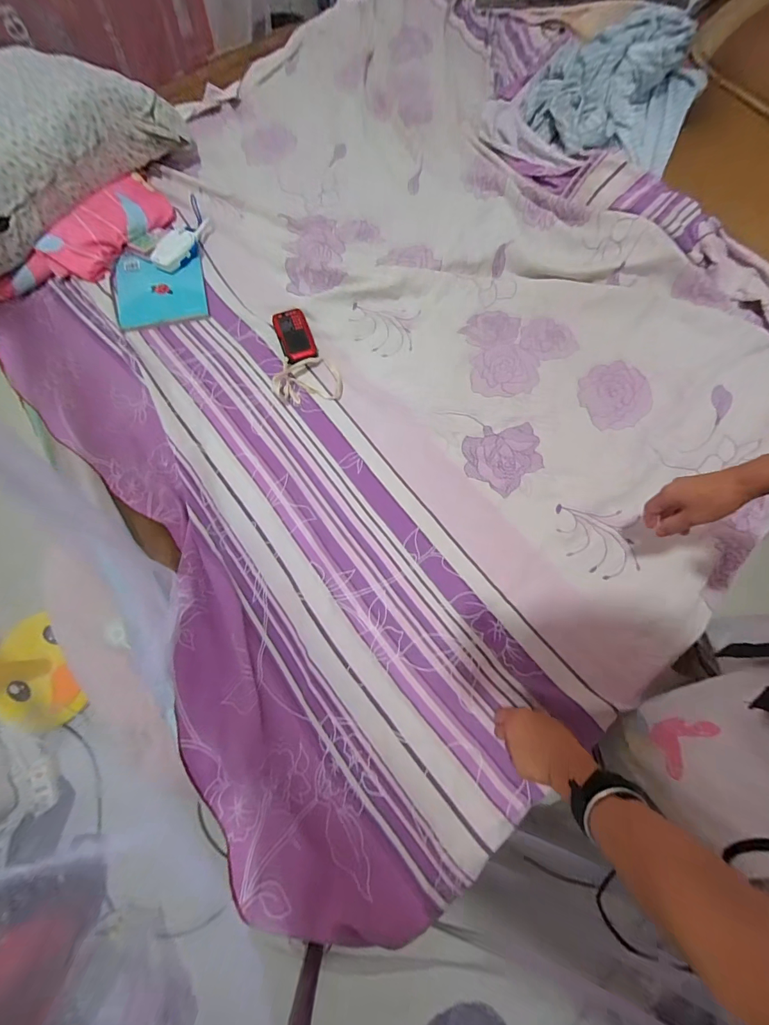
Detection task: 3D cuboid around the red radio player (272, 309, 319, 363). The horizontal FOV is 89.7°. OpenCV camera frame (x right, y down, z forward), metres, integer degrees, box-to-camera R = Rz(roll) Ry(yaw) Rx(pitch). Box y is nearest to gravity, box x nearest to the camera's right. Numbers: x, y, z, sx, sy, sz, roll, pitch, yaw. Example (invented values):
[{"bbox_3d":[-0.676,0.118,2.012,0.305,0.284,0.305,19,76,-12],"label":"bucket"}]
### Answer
[{"bbox_3d":[-0.179,-0.352,0.775,0.064,0.032,0.115,-19,73,-5],"label":"red radio player"}]

